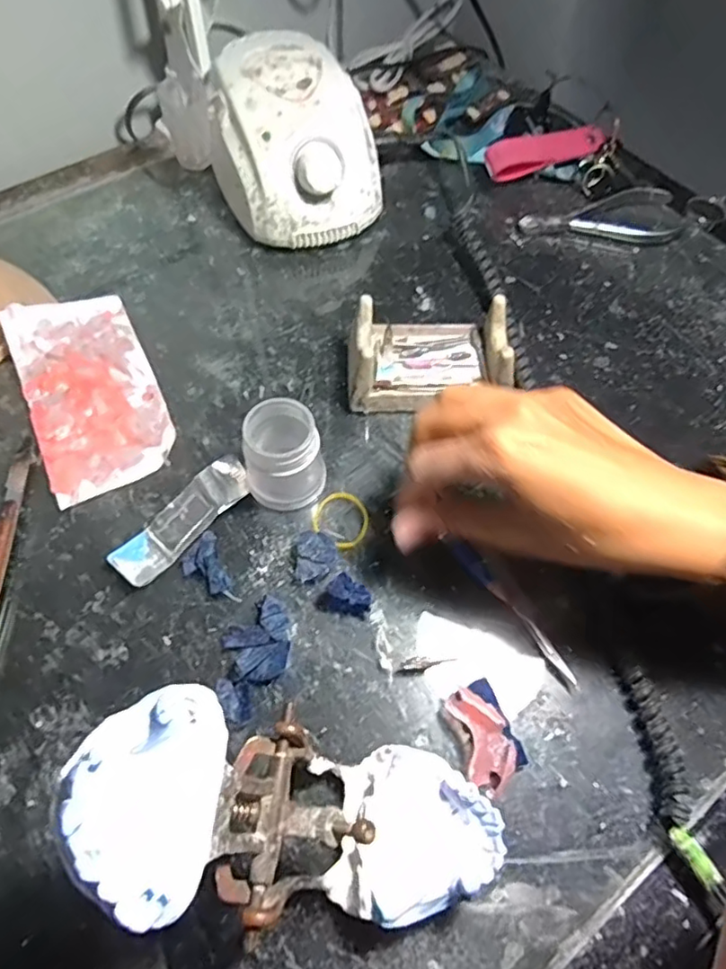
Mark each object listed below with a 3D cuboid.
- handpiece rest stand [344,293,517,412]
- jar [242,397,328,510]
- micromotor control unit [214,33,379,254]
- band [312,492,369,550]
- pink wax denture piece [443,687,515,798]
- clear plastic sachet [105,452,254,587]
[{"bbox_3d":[0.040,-0.081,0.366,0.095,0.044,0.062,0,62,-2],"label":"handpiece rest stand"},{"bbox_3d":[-0.043,-0.016,0.324,0.043,0.050,0.043,1,62,-1],"label":"jar"},{"bbox_3d":[-0.054,-0.248,0.434,0.107,0.085,0.140,-15,63,-9],"label":"micromotor control unit"},{"bbox_3d":[-0.011,0.019,0.331,0.030,0.004,0.032,1,62,-1],"label":"band"},{"bbox_3d":[0.055,0.117,0.272,0.022,0.018,0.044,-13,63,-9],"label":"pink wax denture piece"},{"bbox_3d":[-0.097,0.019,0.326,0.026,0.009,0.085,38,67,17],"label":"clear plastic sachet"}]

